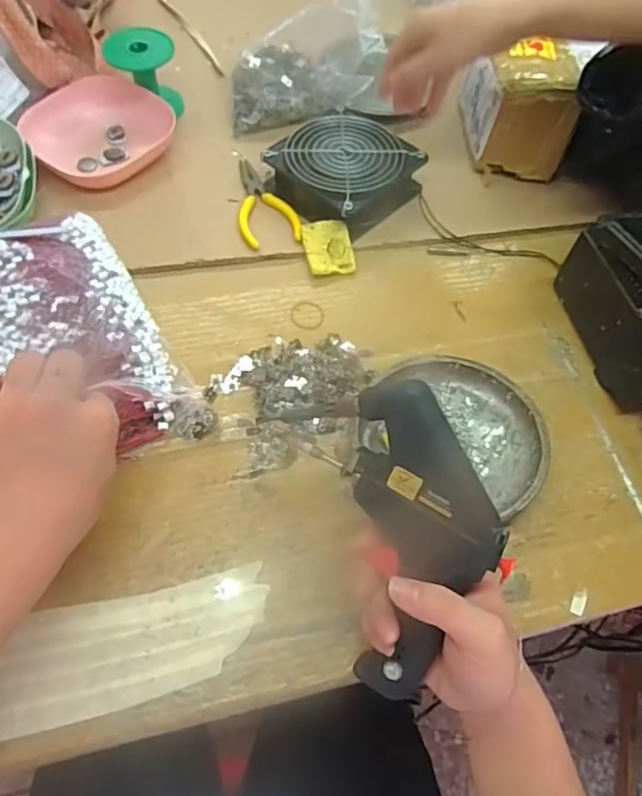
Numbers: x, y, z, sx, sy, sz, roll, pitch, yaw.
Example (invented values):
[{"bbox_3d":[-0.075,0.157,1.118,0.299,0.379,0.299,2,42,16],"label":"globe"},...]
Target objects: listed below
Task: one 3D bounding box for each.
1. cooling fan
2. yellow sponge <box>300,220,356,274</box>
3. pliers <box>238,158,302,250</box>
[{"bbox_3d":[0.021,-0.219,0.560,0.127,0.047,0.117,38,66,16],"label":"cooling fan"},{"bbox_3d":[0.007,-0.142,0.541,0.043,0.006,0.052,-11,82,-1],"label":"yellow sponge"},{"bbox_3d":[-0.057,-0.197,0.566,0.056,0.008,0.122,-9,63,-8],"label":"pliers"}]

